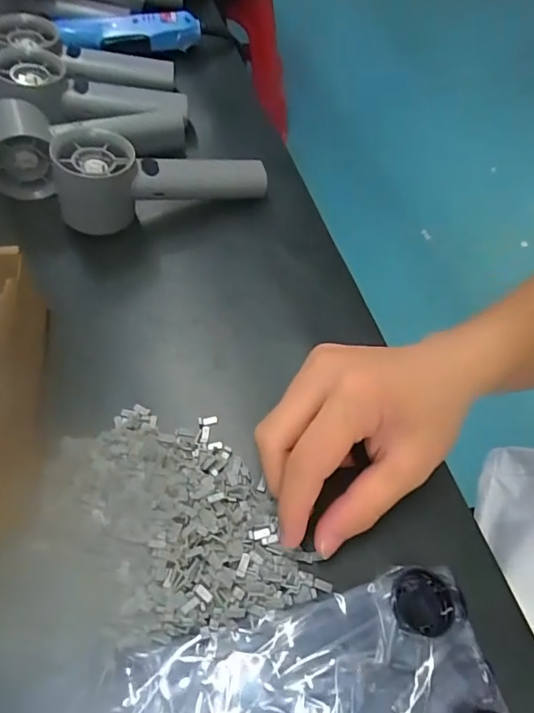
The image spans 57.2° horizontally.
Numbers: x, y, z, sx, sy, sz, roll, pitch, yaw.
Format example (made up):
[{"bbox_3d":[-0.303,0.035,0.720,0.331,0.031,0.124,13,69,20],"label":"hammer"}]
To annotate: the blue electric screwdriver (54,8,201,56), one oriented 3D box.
[{"bbox_3d":[-0.145,-0.336,0.511,0.145,0.030,0.048,1,57,0],"label":"blue electric screwdriver"}]

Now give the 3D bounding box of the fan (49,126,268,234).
[{"bbox_3d":[-0.080,-0.141,0.381,0.159,0.058,0.055,-10,58,-7],"label":"fan"}]

